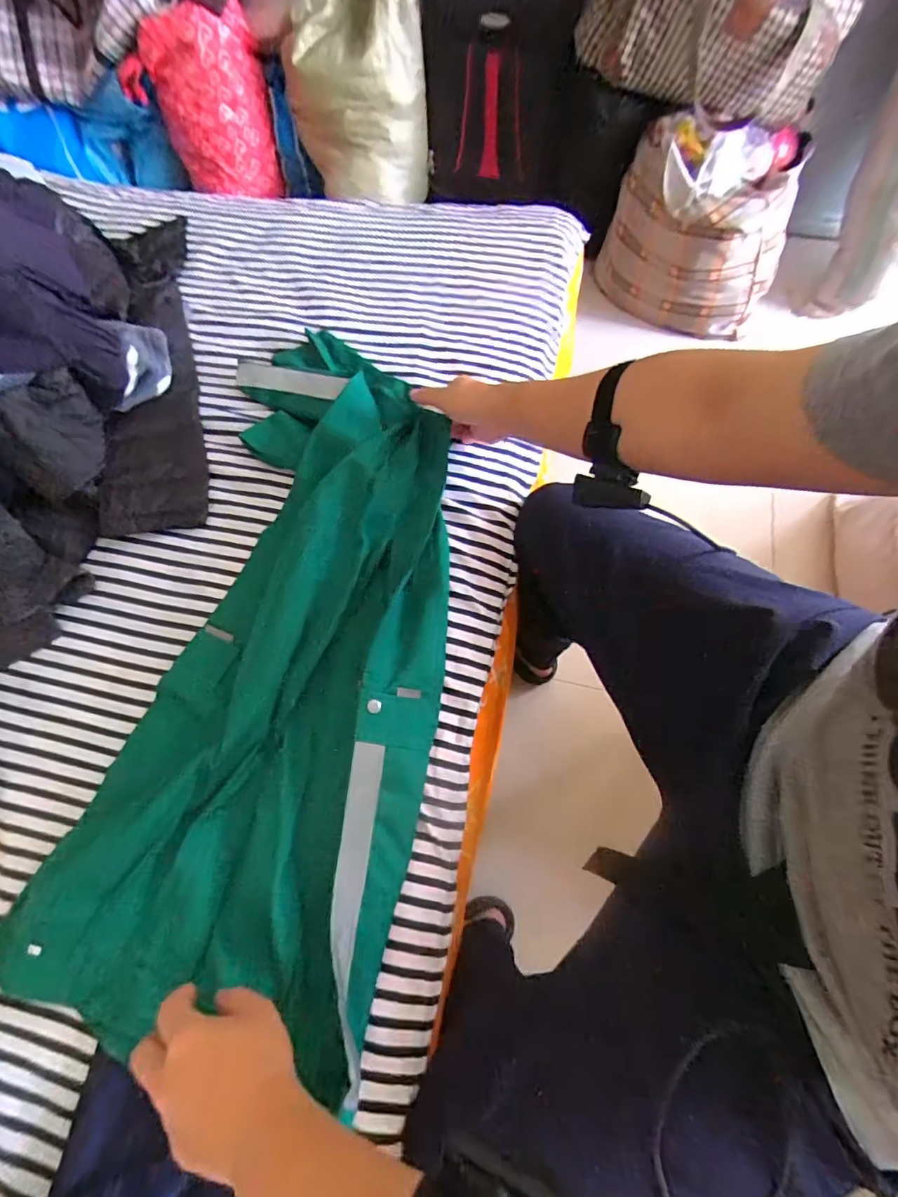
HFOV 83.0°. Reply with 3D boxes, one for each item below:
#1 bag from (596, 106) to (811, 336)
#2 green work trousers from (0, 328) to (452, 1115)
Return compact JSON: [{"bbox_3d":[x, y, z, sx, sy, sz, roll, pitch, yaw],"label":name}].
[{"bbox_3d":[0.633,-0.965,1.308,0.426,0.342,0.333,17,69,9],"label":"bag"},{"bbox_3d":[-0.185,0.028,0.572,0.371,0.068,0.763,7,69,5],"label":"green work trousers"}]

